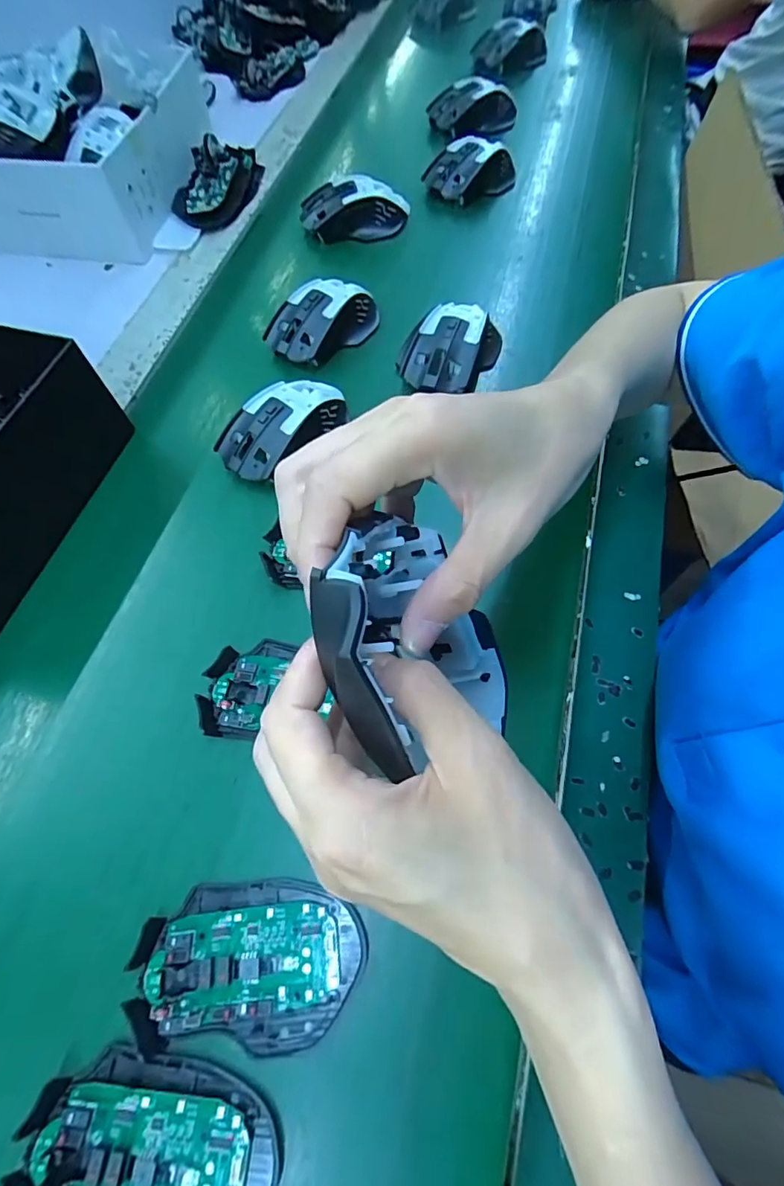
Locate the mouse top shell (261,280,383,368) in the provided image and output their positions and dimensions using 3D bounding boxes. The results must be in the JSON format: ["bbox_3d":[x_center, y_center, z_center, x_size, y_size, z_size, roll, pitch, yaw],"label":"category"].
[{"bbox_3d":[-0.060,-0.249,0.451,0.111,0.036,0.060,-39,69,-15],"label":"mouse top shell"}]

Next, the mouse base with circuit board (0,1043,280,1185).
[{"bbox_3d":[-0.111,0.256,0.224,0.113,0.015,0.070,10,65,7],"label":"mouse base with circuit board"}]

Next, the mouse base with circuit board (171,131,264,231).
[{"bbox_3d":[-0.193,-0.467,0.560,0.075,0.041,0.154,16,66,9],"label":"mouse base with circuit board"}]

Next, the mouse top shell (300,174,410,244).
[{"bbox_3d":[-0.038,-0.402,0.524,0.114,0.040,0.055,-7,64,-1],"label":"mouse top shell"}]

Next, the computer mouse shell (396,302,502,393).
[{"bbox_3d":[0.051,-0.216,0.434,0.070,0.037,0.103,33,70,16],"label":"computer mouse shell"}]

